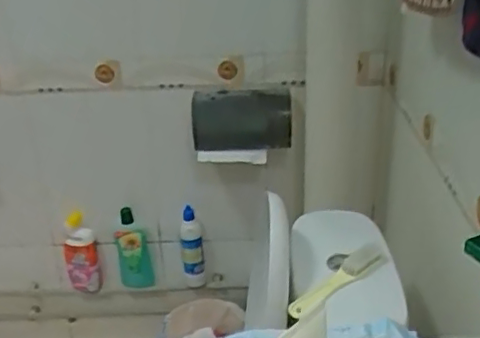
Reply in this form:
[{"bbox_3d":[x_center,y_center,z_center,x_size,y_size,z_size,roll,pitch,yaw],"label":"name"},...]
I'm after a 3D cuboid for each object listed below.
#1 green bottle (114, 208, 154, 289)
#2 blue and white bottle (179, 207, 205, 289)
[{"bbox_3d":[-0.288,0.222,1.682,0.093,0.233,0.039,-7,28,-9],"label":"green bottle"},{"bbox_3d":[-0.129,0.218,1.671,0.061,0.248,0.063,-5,28,-4],"label":"blue and white bottle"}]

